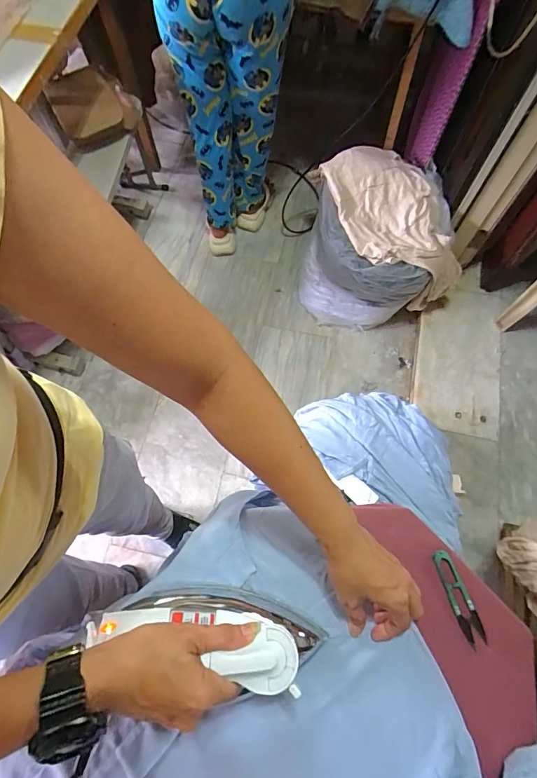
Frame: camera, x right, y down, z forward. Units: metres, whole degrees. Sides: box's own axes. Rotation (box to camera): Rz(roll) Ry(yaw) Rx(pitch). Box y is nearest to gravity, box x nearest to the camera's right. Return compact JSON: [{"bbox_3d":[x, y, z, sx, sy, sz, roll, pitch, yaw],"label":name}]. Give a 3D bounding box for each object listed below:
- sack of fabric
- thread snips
[{"bbox_3d":[0.373,-0.530,1.437,0.499,0.391,0.498,-2,69,-1],"label":"sack of fabric"},{"bbox_3d":[0.222,0.242,0.459,0.022,0.006,0.100,-15,64,-5],"label":"thread snips"}]

